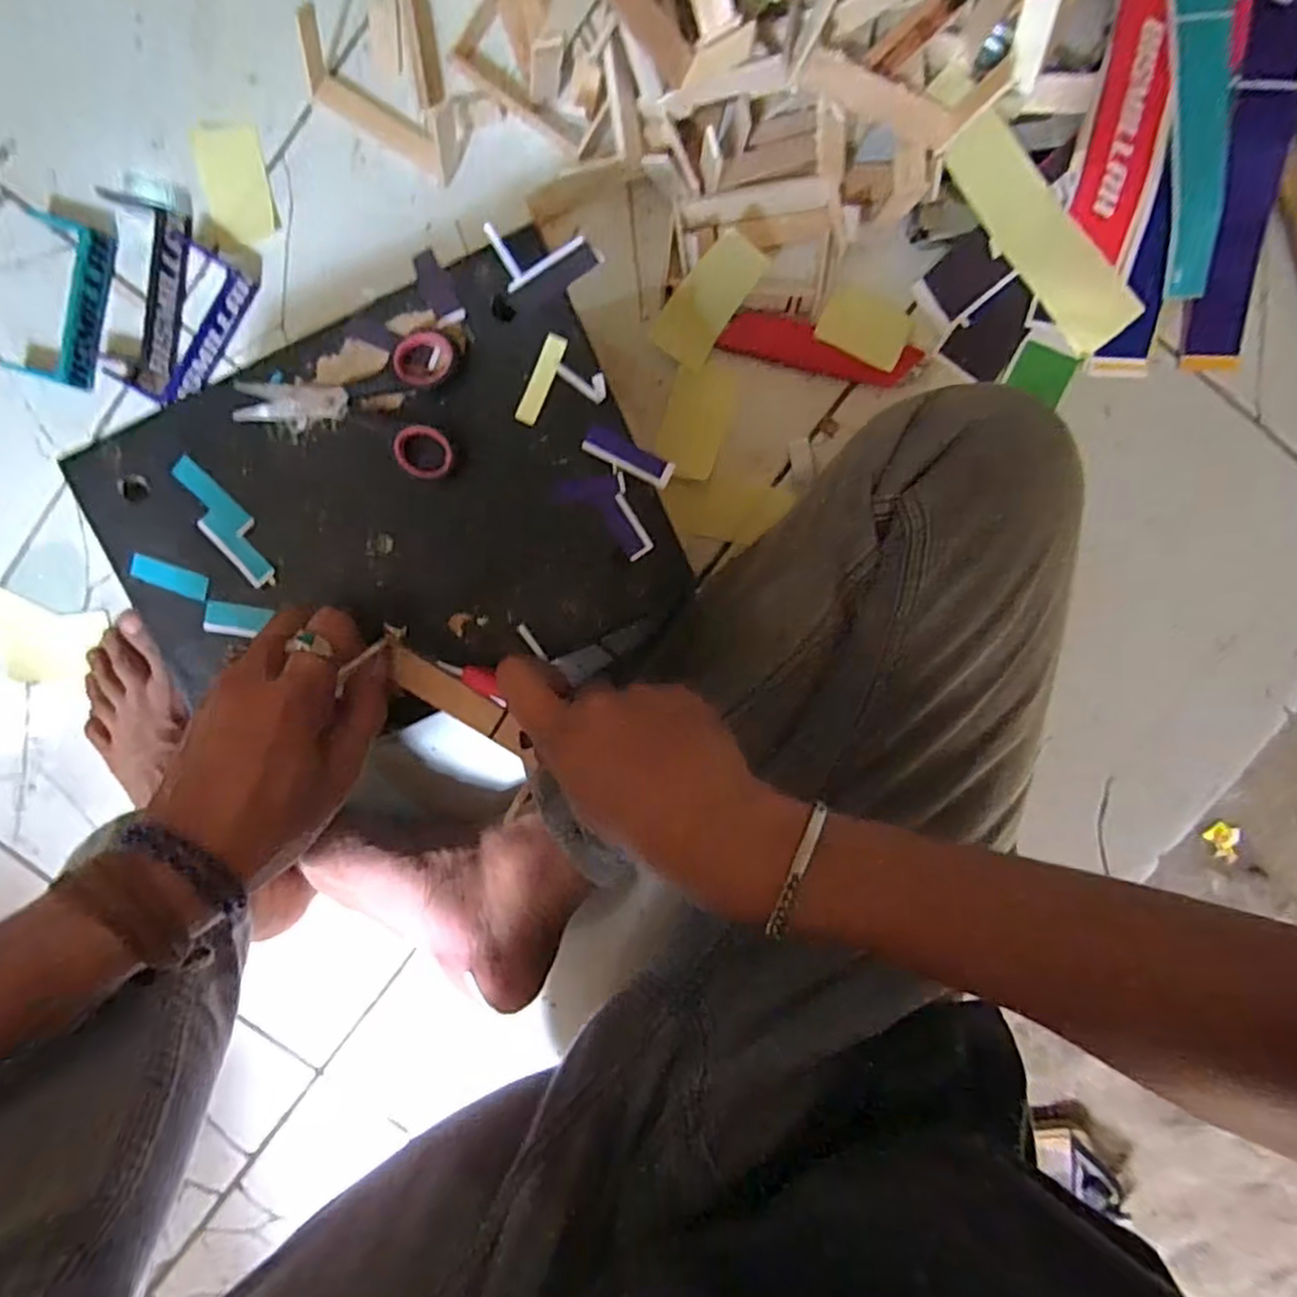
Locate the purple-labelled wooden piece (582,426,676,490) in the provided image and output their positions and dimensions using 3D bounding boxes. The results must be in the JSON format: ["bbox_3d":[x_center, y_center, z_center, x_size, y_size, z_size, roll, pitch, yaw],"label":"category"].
[{"bbox_3d":[-0.011,-0.097,0.363,0.047,0.005,0.015,24,96,-3],"label":"purple-labelled wooden piece"}]

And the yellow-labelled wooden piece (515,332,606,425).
[{"bbox_3d":[-0.041,-0.130,0.352,0.038,0.014,0.045,24,96,-3],"label":"yellow-labelled wooden piece"}]

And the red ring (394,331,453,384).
[{"bbox_3d":[-0.113,-0.146,0.355,0.025,0.005,0.029,31,95,-21],"label":"red ring"}]

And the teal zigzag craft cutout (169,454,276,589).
[{"bbox_3d":[-0.223,-0.066,0.370,0.024,0.004,0.073,-41,95,4],"label":"teal zigzag craft cutout"}]

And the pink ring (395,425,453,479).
[{"bbox_3d":[-0.114,-0.100,0.358,0.029,0.011,0.025,20,96,-2],"label":"pink ring"}]

